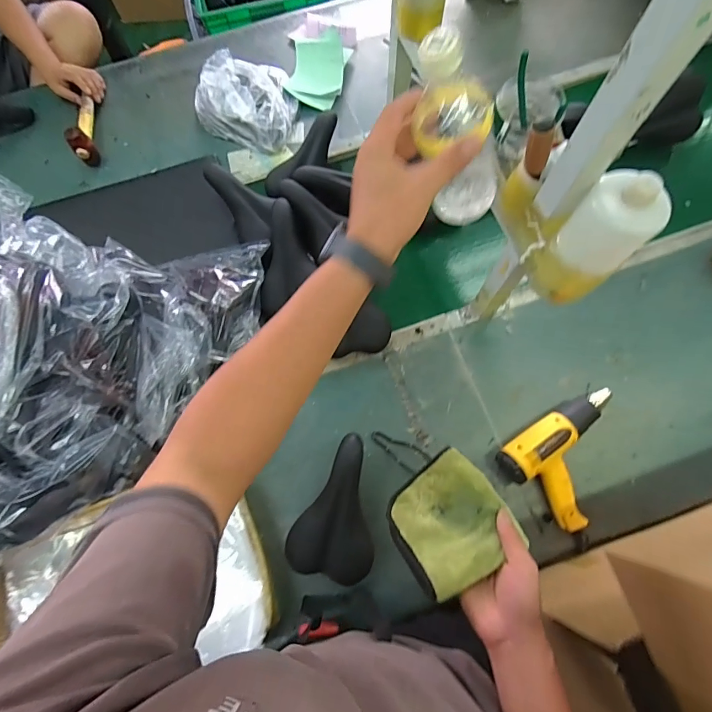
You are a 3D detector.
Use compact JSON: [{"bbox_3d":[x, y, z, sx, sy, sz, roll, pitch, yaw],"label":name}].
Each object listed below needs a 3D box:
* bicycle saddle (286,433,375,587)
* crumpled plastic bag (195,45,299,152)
[{"bbox_3d":[-0.023,0.286,0.773,0.152,0.089,0.247,17,75,7],"label":"bicycle saddle"},{"bbox_3d":[-0.292,-0.667,1.079,0.270,0.073,0.259,9,74,5],"label":"crumpled plastic bag"}]

